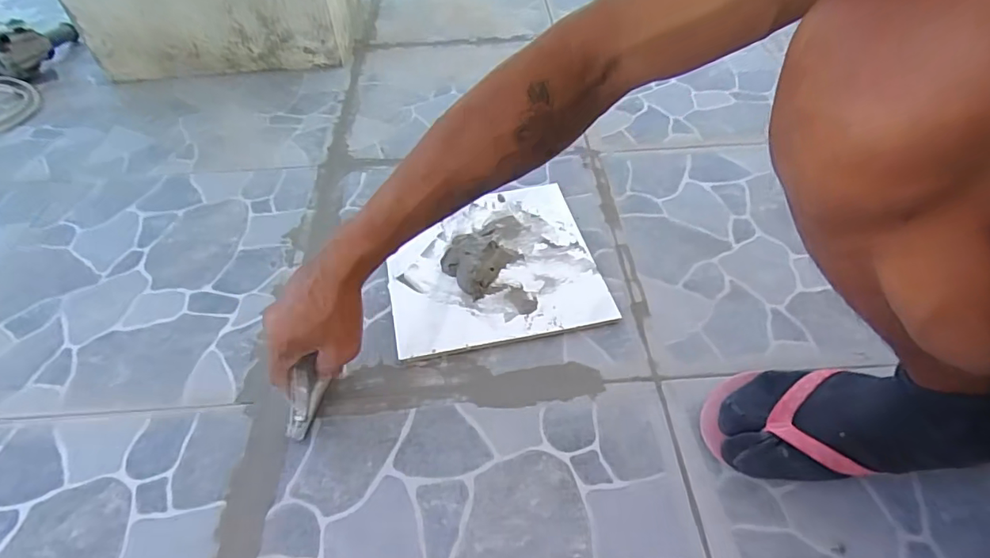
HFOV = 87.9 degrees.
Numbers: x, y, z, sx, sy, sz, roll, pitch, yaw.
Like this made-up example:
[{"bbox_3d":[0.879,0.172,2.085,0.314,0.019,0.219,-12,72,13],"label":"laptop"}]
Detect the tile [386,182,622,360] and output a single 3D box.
[{"bbox_3d":[-0.006,-0.026,0.645,0.251,0.030,0.238,-10,50,-7],"label":"tile"}]

